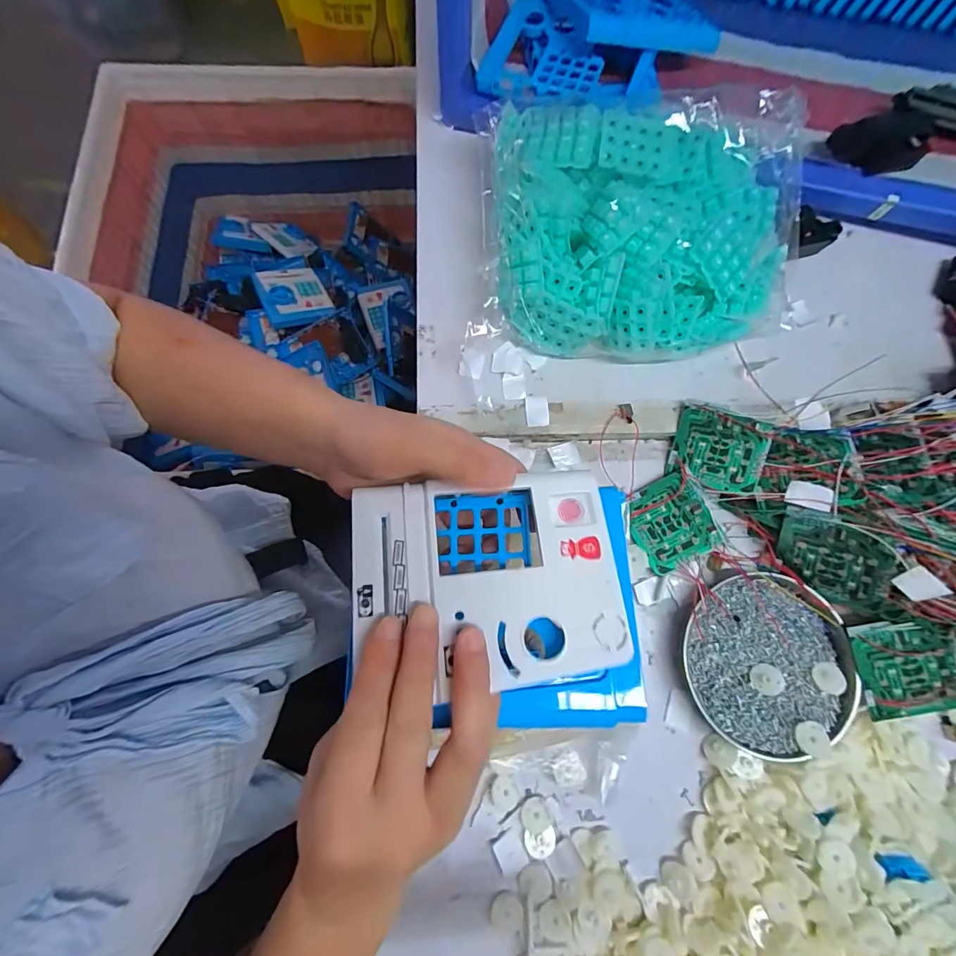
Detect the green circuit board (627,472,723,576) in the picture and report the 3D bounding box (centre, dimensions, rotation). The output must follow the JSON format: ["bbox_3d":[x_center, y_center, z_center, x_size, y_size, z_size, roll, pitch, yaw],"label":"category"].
[{"bbox_3d":[0.167,0.039,0.373,0.062,0.010,0.070,-25,79,-7],"label":"green circuit board"}]

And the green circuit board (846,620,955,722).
[{"bbox_3d":[0.331,0.146,0.332,0.065,0.005,0.075,-18,88,9],"label":"green circuit board"}]

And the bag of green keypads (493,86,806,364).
[{"bbox_3d":[0.157,-0.230,0.392,0.283,0.085,0.233,0,77,-2],"label":"bag of green keypads"}]

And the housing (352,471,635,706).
[{"bbox_3d":[0.005,0.052,0.231,0.140,0.019,0.107,-6,77,-3],"label":"housing"}]

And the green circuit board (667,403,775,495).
[{"bbox_3d":[0.211,-0.025,0.379,0.073,0.006,0.067,18,94,23],"label":"green circuit board"}]

